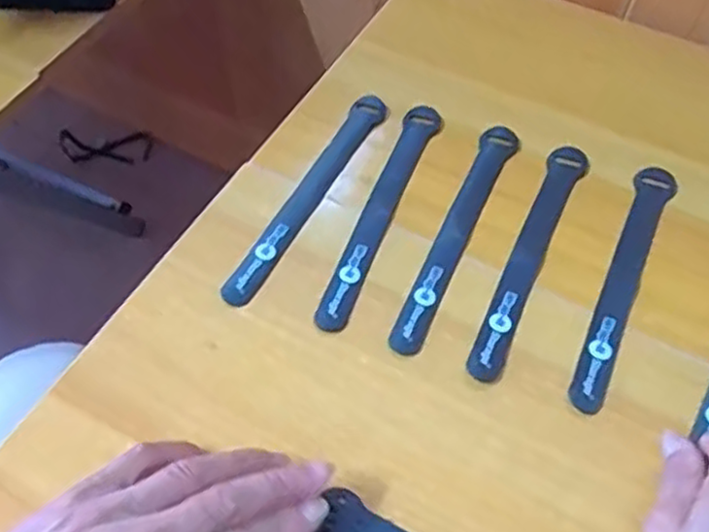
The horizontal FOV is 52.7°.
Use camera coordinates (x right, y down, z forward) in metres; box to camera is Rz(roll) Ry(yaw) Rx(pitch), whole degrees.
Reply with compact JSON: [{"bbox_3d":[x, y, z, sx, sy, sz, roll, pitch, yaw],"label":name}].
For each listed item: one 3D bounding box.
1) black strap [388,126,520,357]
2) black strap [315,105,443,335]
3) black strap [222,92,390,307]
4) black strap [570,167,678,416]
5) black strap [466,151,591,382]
[{"bbox_3d":[0.068,-0.025,0.472,0.024,0.006,0.198,23,58,13],"label":"black strap"},{"bbox_3d":[0.018,-0.039,0.481,0.023,0.005,0.200,21,56,9],"label":"black strap"},{"bbox_3d":[-0.029,-0.051,0.488,0.020,0.008,0.201,23,59,14],"label":"black strap"},{"bbox_3d":[0.169,0.006,0.450,0.024,0.004,0.194,24,59,14],"label":"black strap"},{"bbox_3d":[0.114,-0.010,0.461,0.025,0.004,0.197,23,59,14],"label":"black strap"}]

